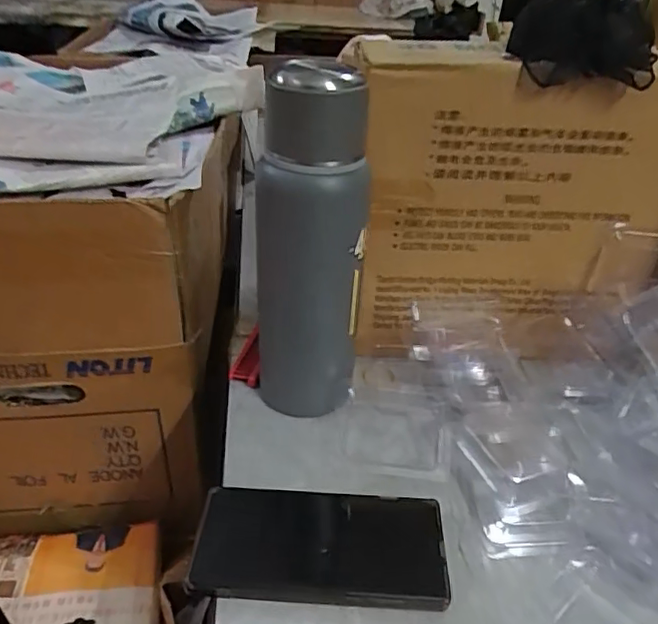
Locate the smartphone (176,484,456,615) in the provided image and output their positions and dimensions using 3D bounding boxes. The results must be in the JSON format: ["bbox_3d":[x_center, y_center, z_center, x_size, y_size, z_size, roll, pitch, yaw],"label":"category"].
[{"bbox_3d":[-0.006,0.151,0.377,0.161,0.014,0.078,4,35,-1],"label":"smartphone"}]

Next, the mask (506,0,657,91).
[{"bbox_3d":[0.186,-0.202,0.413,0.104,0.061,0.064,13,35,13],"label":"mask"}]

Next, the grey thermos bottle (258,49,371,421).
[{"bbox_3d":[-0.016,-0.042,0.437,0.074,0.271,0.063,-2,34,-9],"label":"grey thermos bottle"}]

